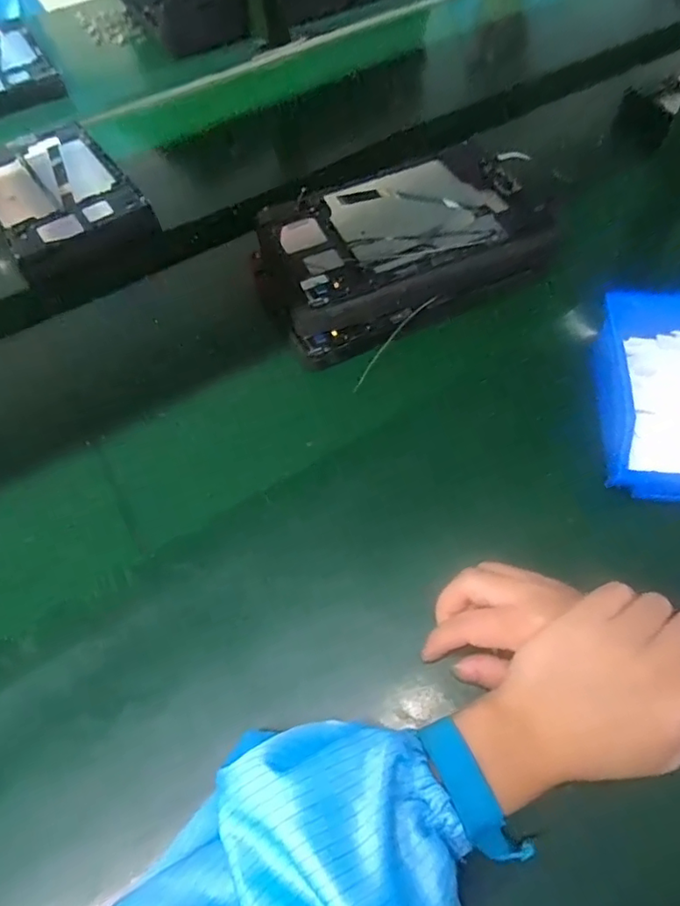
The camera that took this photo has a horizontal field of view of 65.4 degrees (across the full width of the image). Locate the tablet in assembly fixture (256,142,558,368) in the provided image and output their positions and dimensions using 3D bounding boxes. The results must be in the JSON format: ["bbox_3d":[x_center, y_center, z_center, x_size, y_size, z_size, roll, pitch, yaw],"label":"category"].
[{"bbox_3d":[0.055,-0.198,0.507,0.252,0.057,0.182,-21,60,-9],"label":"tablet in assembly fixture"}]

